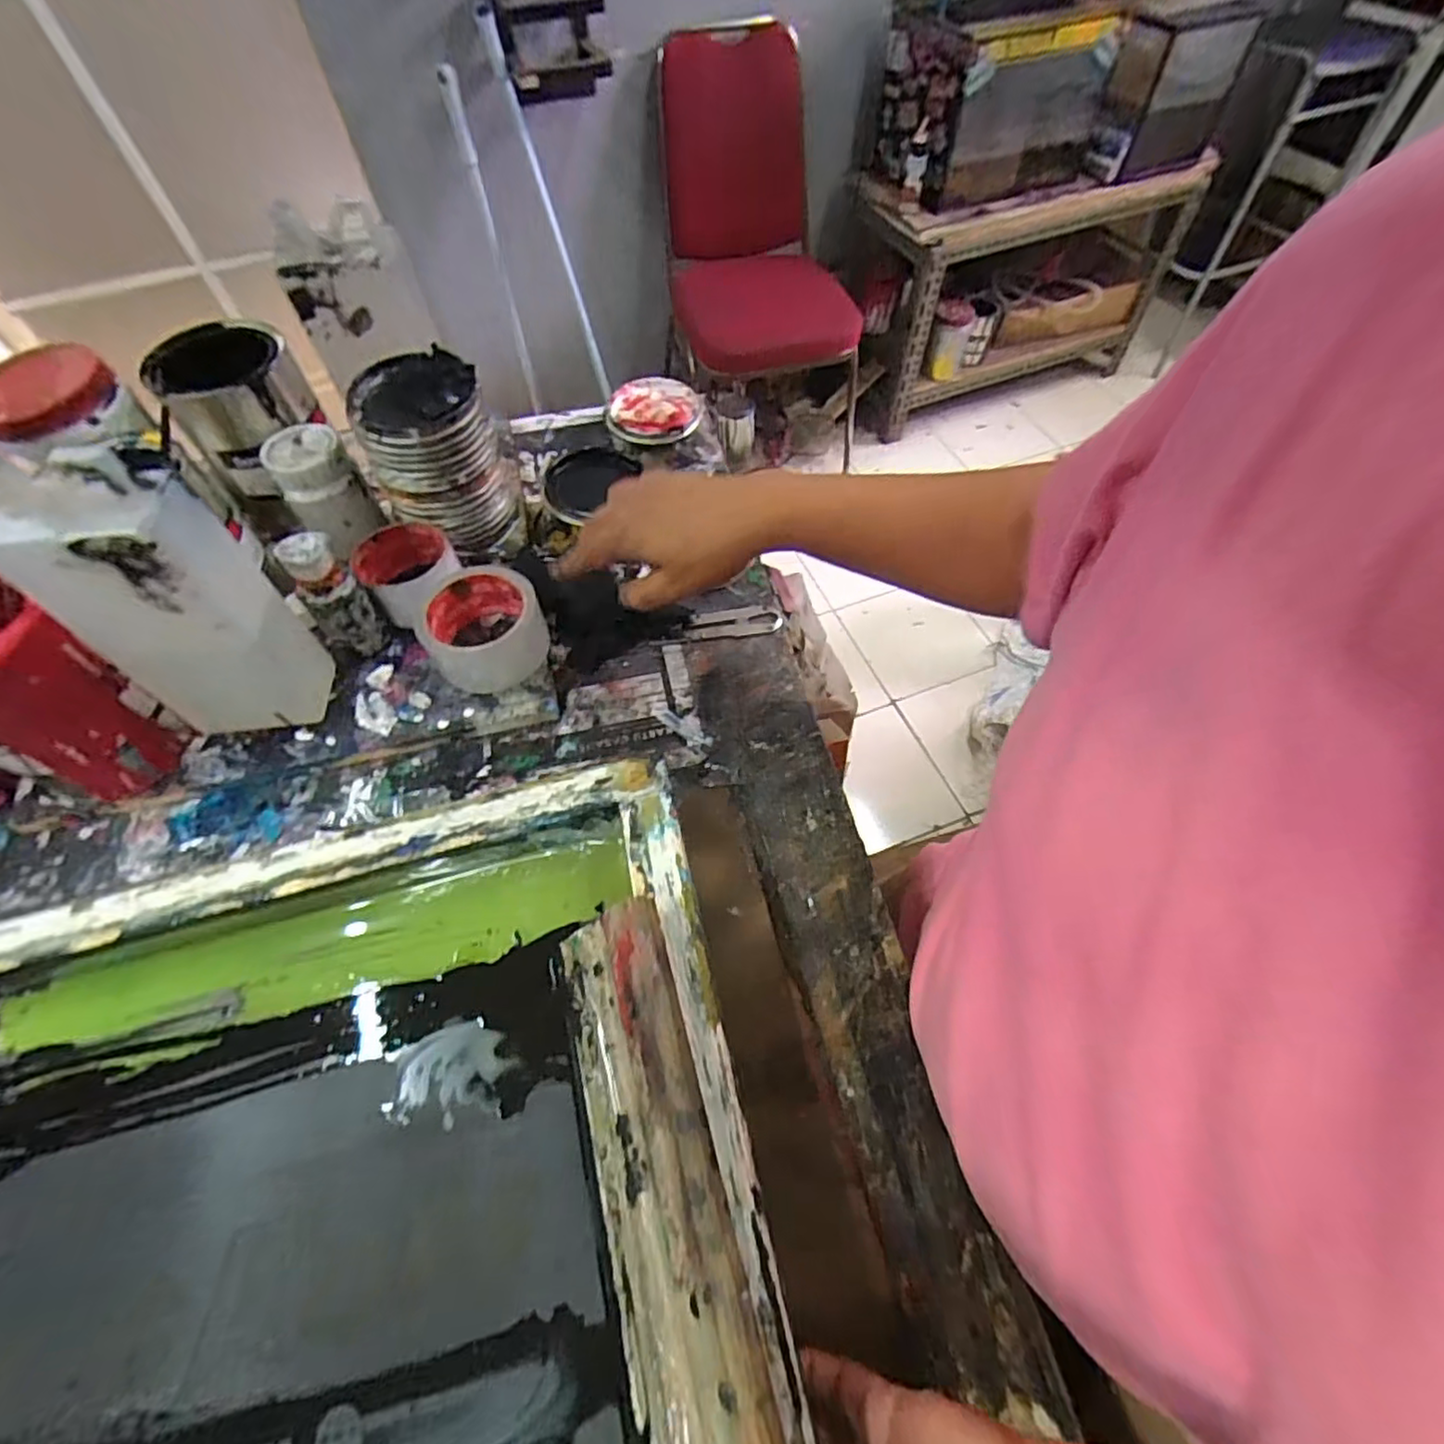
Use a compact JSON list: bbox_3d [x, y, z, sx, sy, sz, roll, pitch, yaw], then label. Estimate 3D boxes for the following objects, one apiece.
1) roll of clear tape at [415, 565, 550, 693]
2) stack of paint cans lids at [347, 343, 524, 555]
[{"bbox_3d":[-0.193,-0.072,0.539,0.087,0.067,0.085,-2,58,0],"label":"roll of clear tape"},{"bbox_3d":[-0.244,-0.229,0.571,0.101,0.145,0.092,-16,59,-9],"label":"stack of paint cans lids"}]

